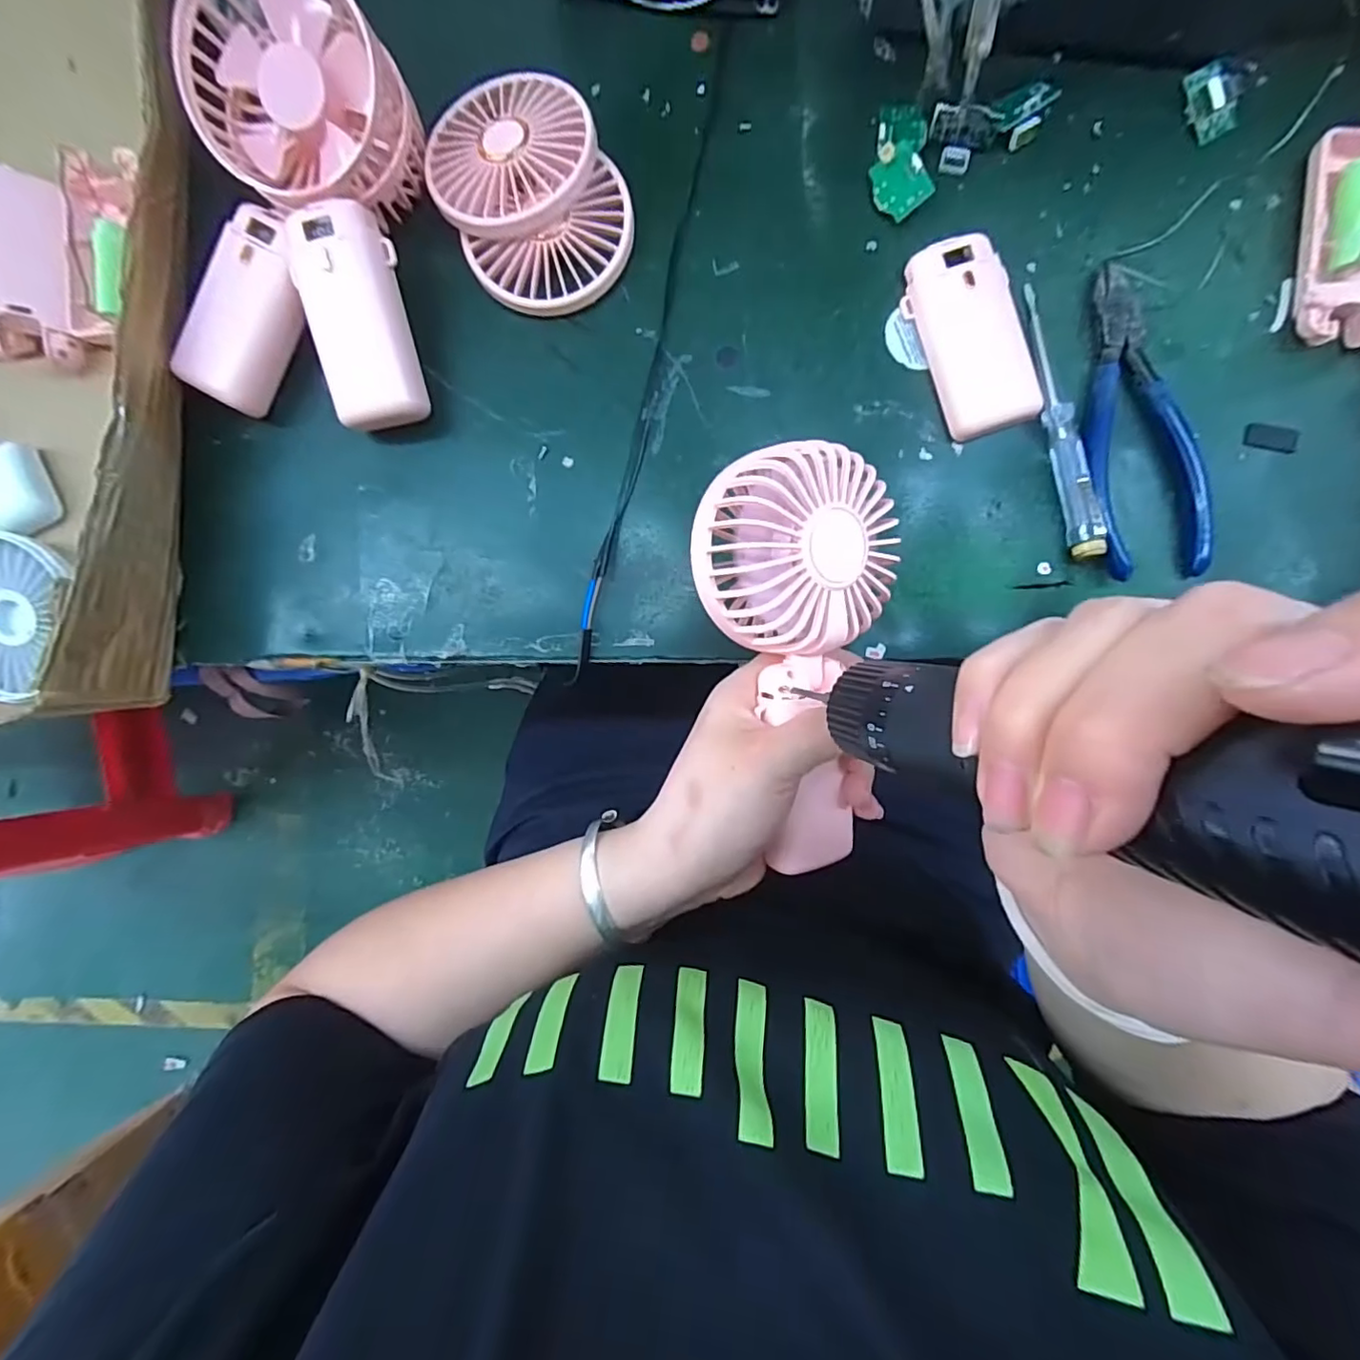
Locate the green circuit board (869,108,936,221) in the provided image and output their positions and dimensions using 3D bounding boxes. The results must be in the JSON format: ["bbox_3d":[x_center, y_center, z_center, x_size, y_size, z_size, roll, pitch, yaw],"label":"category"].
[{"bbox_3d":[0.110,-0.260,0.290,0.026,0.014,0.055,0,89,4],"label":"green circuit board"}]

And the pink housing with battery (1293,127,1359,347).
[{"bbox_3d":[0.318,-0.207,0.273,0.046,0.013,0.093,4,90,4],"label":"pink housing with battery"}]

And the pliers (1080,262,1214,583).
[{"bbox_3d":[0.220,-0.125,0.282,0.052,0.011,0.152,-8,89,3],"label":"pliers"}]

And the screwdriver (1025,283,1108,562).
[{"bbox_3d":[0.185,-0.126,0.282,0.015,0.016,0.137,-11,89,3],"label":"screwdriver"}]

